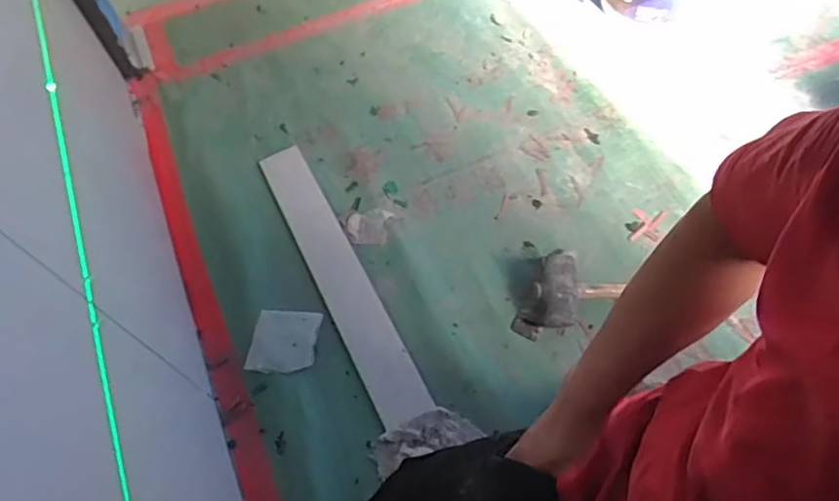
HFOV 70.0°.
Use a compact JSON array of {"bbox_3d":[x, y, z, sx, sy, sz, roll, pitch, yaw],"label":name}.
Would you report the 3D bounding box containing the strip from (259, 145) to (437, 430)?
[{"bbox_3d":[-0.142,0.029,1.017,0.080,0.010,0.551,-26,63,-10],"label":"strip"}]

